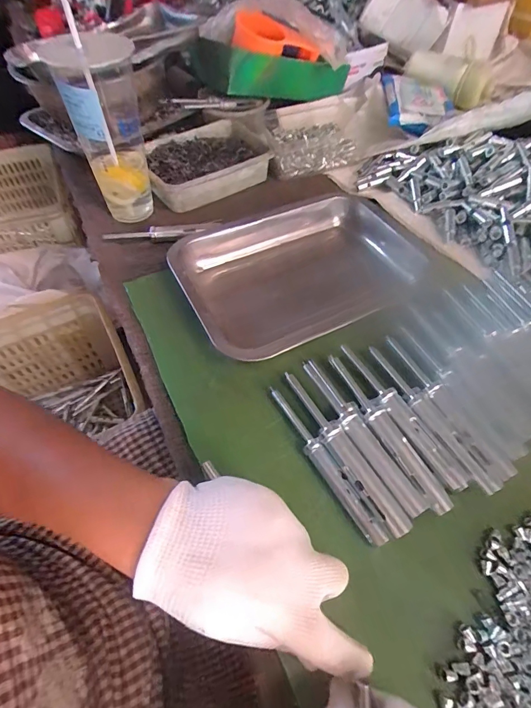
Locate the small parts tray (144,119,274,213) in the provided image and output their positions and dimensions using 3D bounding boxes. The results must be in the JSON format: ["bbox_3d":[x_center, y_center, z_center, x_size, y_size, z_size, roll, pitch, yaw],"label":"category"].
[{"bbox_3d":[-0.088,-0.276,0.558,0.176,0.038,0.133,-29,59,-18],"label":"small parts tray"}]

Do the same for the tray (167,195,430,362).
[{"bbox_3d":[0.038,-0.097,0.430,0.254,0.038,0.166,-19,56,-12],"label":"tray"}]

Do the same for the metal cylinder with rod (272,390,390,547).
[{"bbox_3d":[0.045,0.084,0.308,0.014,0.018,0.142,-25,57,-16],"label":"metal cylinder with rod"}]

